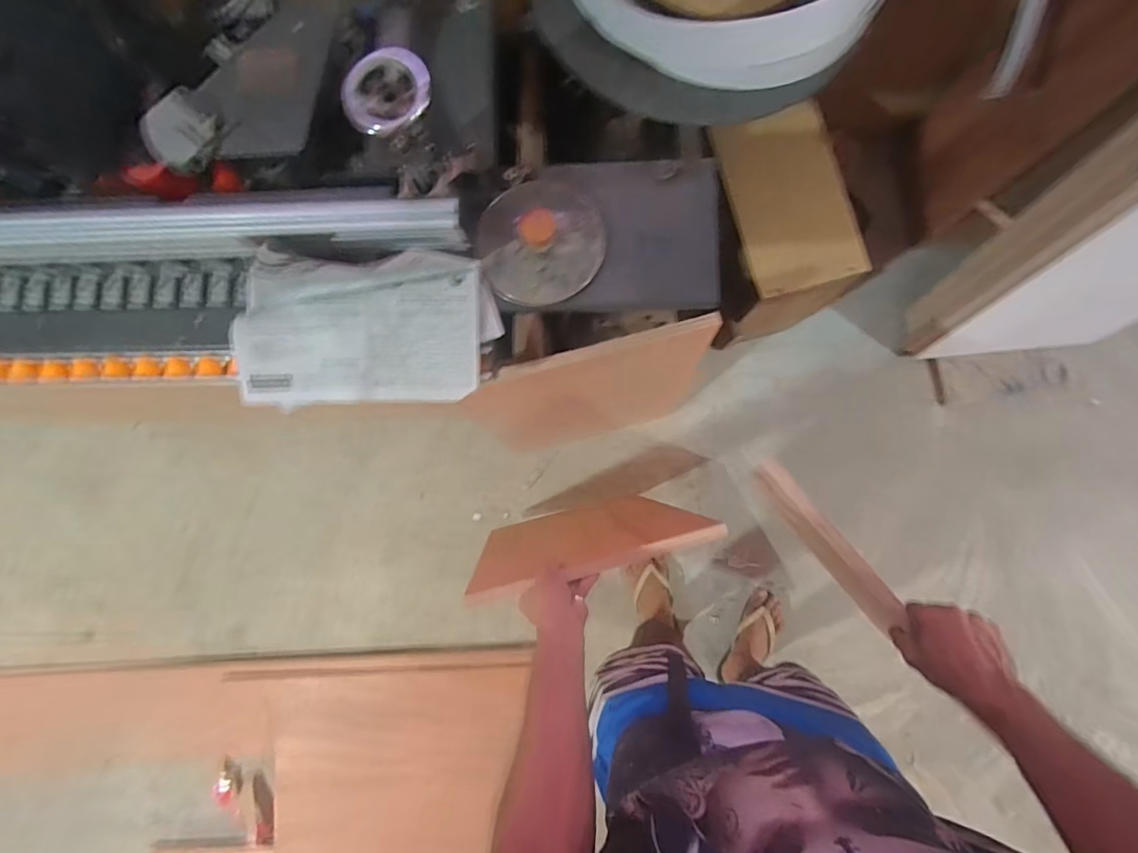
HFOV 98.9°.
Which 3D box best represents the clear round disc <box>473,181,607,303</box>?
[{"bbox_3d":[-0.037,-0.240,0.622,0.162,0.049,0.158,0,85,4],"label":"clear round disc"}]

